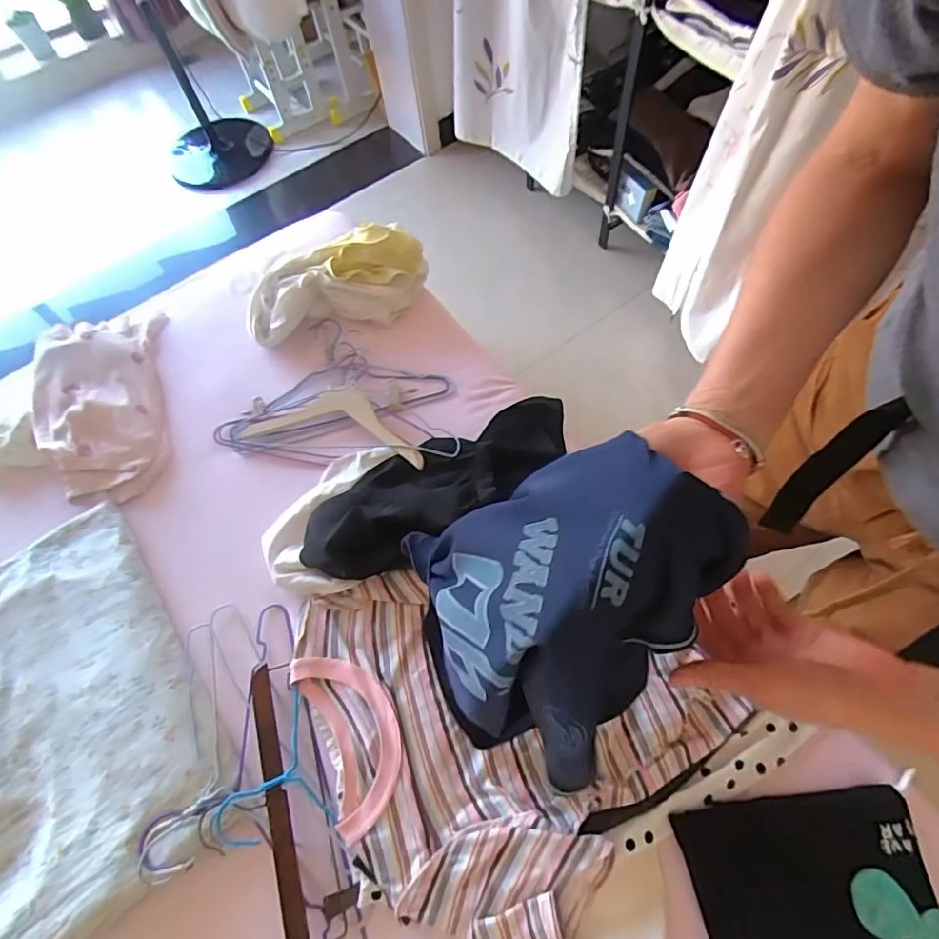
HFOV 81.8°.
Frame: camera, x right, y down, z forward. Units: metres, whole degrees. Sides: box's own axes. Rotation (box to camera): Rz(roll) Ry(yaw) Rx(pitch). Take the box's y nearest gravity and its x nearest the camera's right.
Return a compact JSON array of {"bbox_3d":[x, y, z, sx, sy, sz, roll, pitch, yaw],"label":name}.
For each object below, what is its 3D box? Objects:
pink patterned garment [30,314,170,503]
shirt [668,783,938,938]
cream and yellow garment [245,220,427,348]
[{"bbox_3d":[-0.628,-0.125,0.915,0.206,0.039,0.390,-17,64,-4],"label":"pink patterned garment"},{"bbox_3d":[0.366,0.449,0.586,0.238,0.027,0.164,-12,66,8],"label":"shirt"},{"bbox_3d":[-0.237,-0.328,0.957,0.329,0.084,0.146,-17,64,-4],"label":"cream and yellow garment"}]

